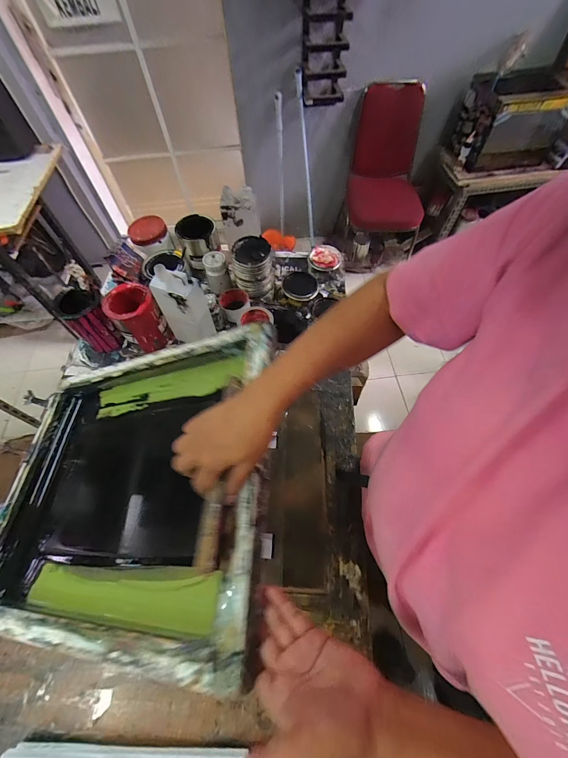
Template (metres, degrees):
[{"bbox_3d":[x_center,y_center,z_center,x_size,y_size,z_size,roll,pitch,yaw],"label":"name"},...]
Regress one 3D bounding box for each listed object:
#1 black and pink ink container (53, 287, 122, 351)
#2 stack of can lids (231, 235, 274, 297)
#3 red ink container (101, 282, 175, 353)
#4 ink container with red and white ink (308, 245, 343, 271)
[{"bbox_3d":[-0.480,-0.146,0.763,0.091,0.141,0.099,40,70,20],"label":"black and pink ink container"},{"bbox_3d":[-0.089,-0.310,0.828,0.108,0.127,0.103,-15,62,-7],"label":"stack of can lids"},{"bbox_3d":[-0.364,-0.151,0.750,0.125,0.140,0.104,29,66,16],"label":"red ink container"},{"bbox_3d":[0.132,-0.385,0.955,0.101,0.018,0.094,-1,62,1],"label":"ink container with red and white ink"}]

